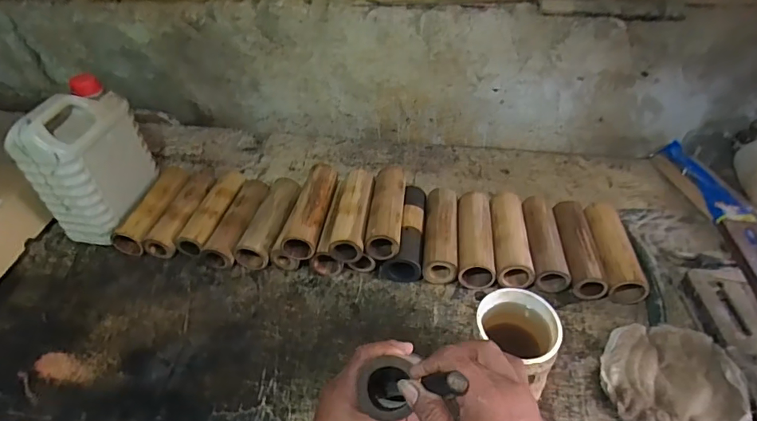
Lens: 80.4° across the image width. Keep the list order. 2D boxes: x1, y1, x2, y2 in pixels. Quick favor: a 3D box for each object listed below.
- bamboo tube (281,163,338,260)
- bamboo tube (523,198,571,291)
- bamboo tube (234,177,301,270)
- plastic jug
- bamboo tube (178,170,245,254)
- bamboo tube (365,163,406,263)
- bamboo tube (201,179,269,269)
[{"bbox_3d":[-0.105,-0.003,0.726,0.055,0.055,0.173,7,43,10],"label":"bamboo tube"},{"bbox_3d":[0.267,0.047,0.730,0.055,0.043,0.179,3,42,6],"label":"bamboo tube"},{"bbox_3d":[-0.181,0.016,0.773,0.059,0.055,0.184,8,43,11],"label":"bamboo tube"},{"bbox_3d":[-0.464,-0.073,0.739,0.092,0.237,0.165,8,43,11],"label":"plastic jug"},{"bbox_3d":[-0.285,0.003,0.792,0.054,0.046,0.191,6,43,10],"label":"bamboo tube"},{"bbox_3d":[0.014,-0.004,0.715,0.052,0.045,0.175,2,42,5],"label":"bamboo tube"},{"bbox_3d":[-0.234,0.019,0.772,0.056,0.049,0.183,7,43,10],"label":"bamboo tube"}]

